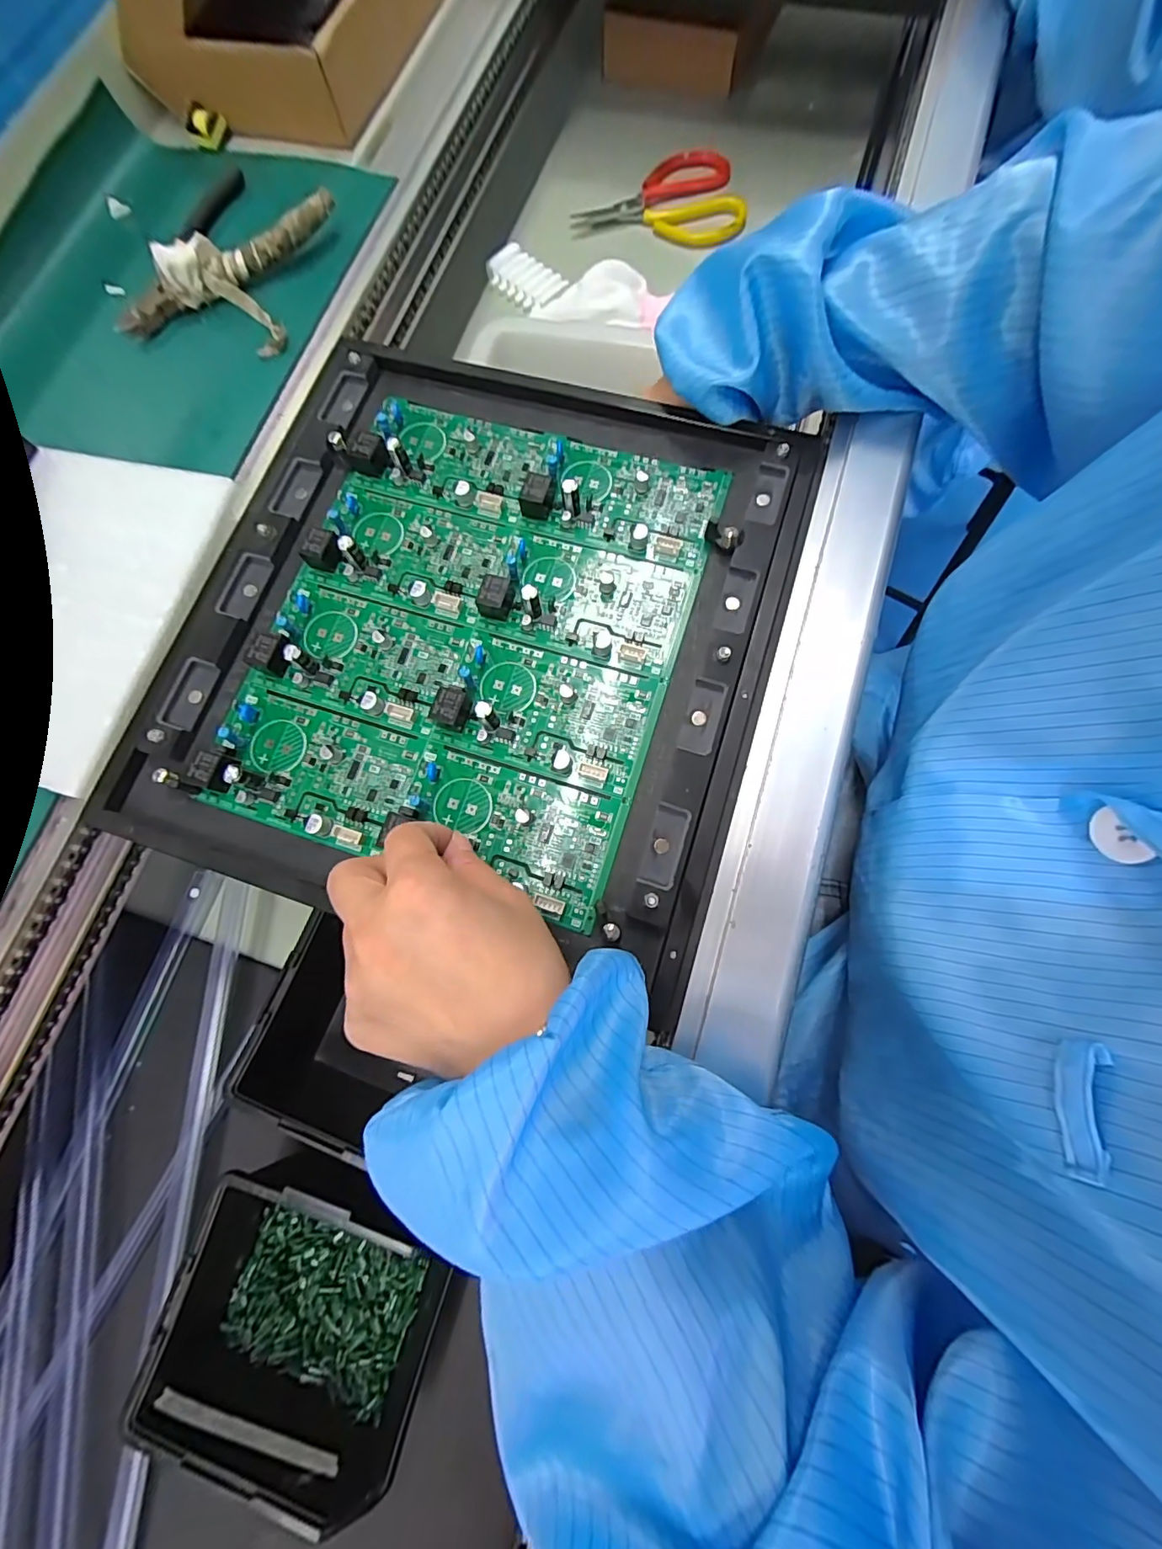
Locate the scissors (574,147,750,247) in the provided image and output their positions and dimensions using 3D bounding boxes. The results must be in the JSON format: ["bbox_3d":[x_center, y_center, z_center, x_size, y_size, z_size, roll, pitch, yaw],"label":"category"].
[{"bbox_3d":[0.078,-0.575,0.512,0.165,0.017,0.103,6,84,4],"label":"scissors"}]

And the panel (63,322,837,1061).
[{"bbox_3d":[-0.060,-0.086,0.292,0.320,0.019,0.328,17,78,5],"label":"panel"}]

